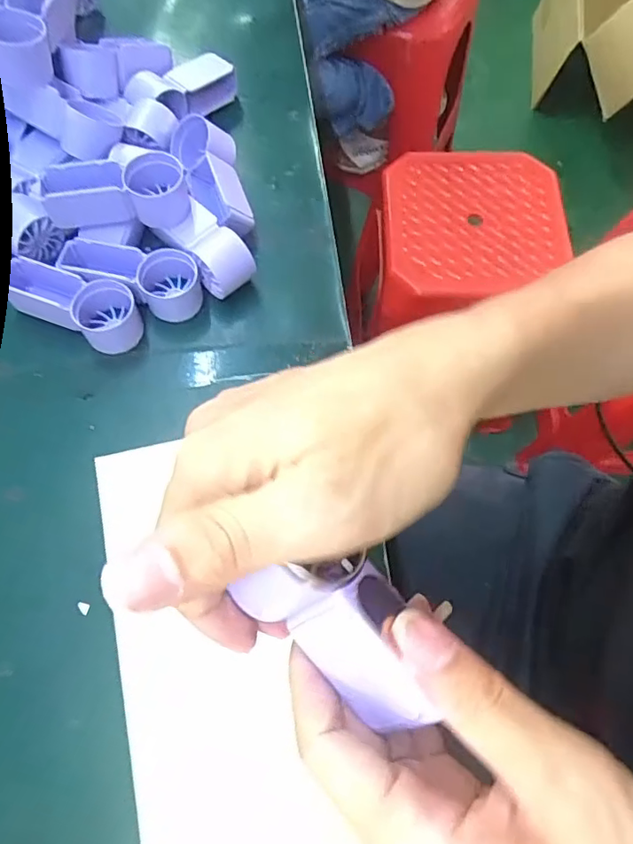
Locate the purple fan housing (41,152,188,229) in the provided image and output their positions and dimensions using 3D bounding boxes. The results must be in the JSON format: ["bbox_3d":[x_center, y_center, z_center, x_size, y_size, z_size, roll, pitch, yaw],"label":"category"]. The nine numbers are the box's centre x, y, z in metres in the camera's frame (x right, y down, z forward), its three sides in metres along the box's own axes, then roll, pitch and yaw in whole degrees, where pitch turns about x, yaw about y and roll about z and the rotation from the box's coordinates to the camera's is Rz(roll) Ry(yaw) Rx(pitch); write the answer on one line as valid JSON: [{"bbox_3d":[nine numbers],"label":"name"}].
[{"bbox_3d":[-0.135,-0.156,0.378,0.090,0.031,0.035,-3,68,-2],"label":"purple fan housing"}]

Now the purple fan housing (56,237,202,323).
[{"bbox_3d":[-0.128,-0.103,0.386,0.095,0.032,0.039,17,68,4],"label":"purple fan housing"}]

